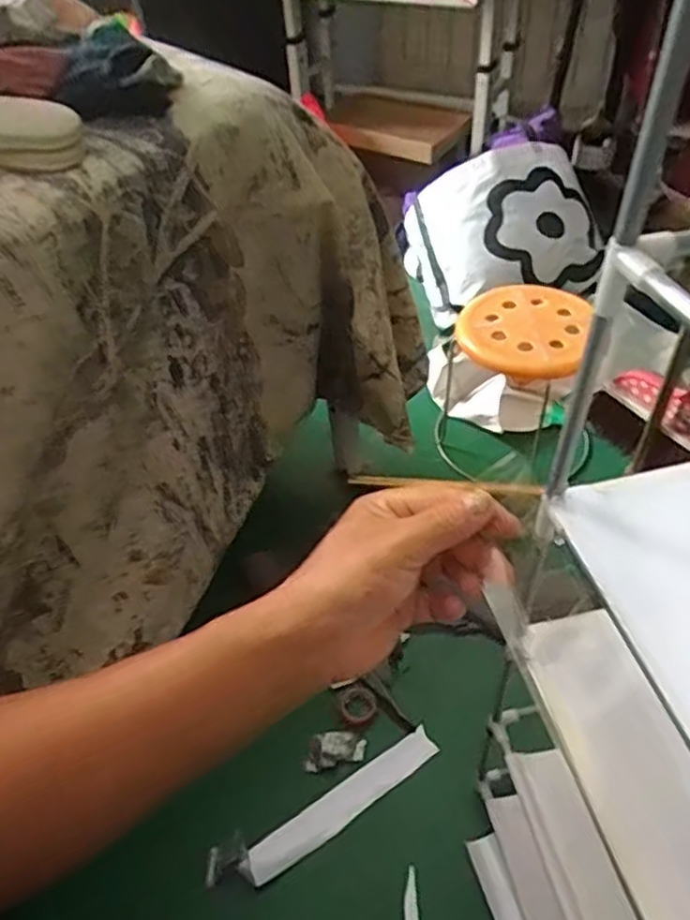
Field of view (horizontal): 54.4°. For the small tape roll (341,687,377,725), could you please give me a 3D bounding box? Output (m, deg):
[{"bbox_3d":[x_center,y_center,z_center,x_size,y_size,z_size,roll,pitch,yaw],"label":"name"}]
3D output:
[{"bbox_3d":[0.018,0.328,0.894,0.045,0.011,0.047,-2,46,2],"label":"small tape roll"}]

